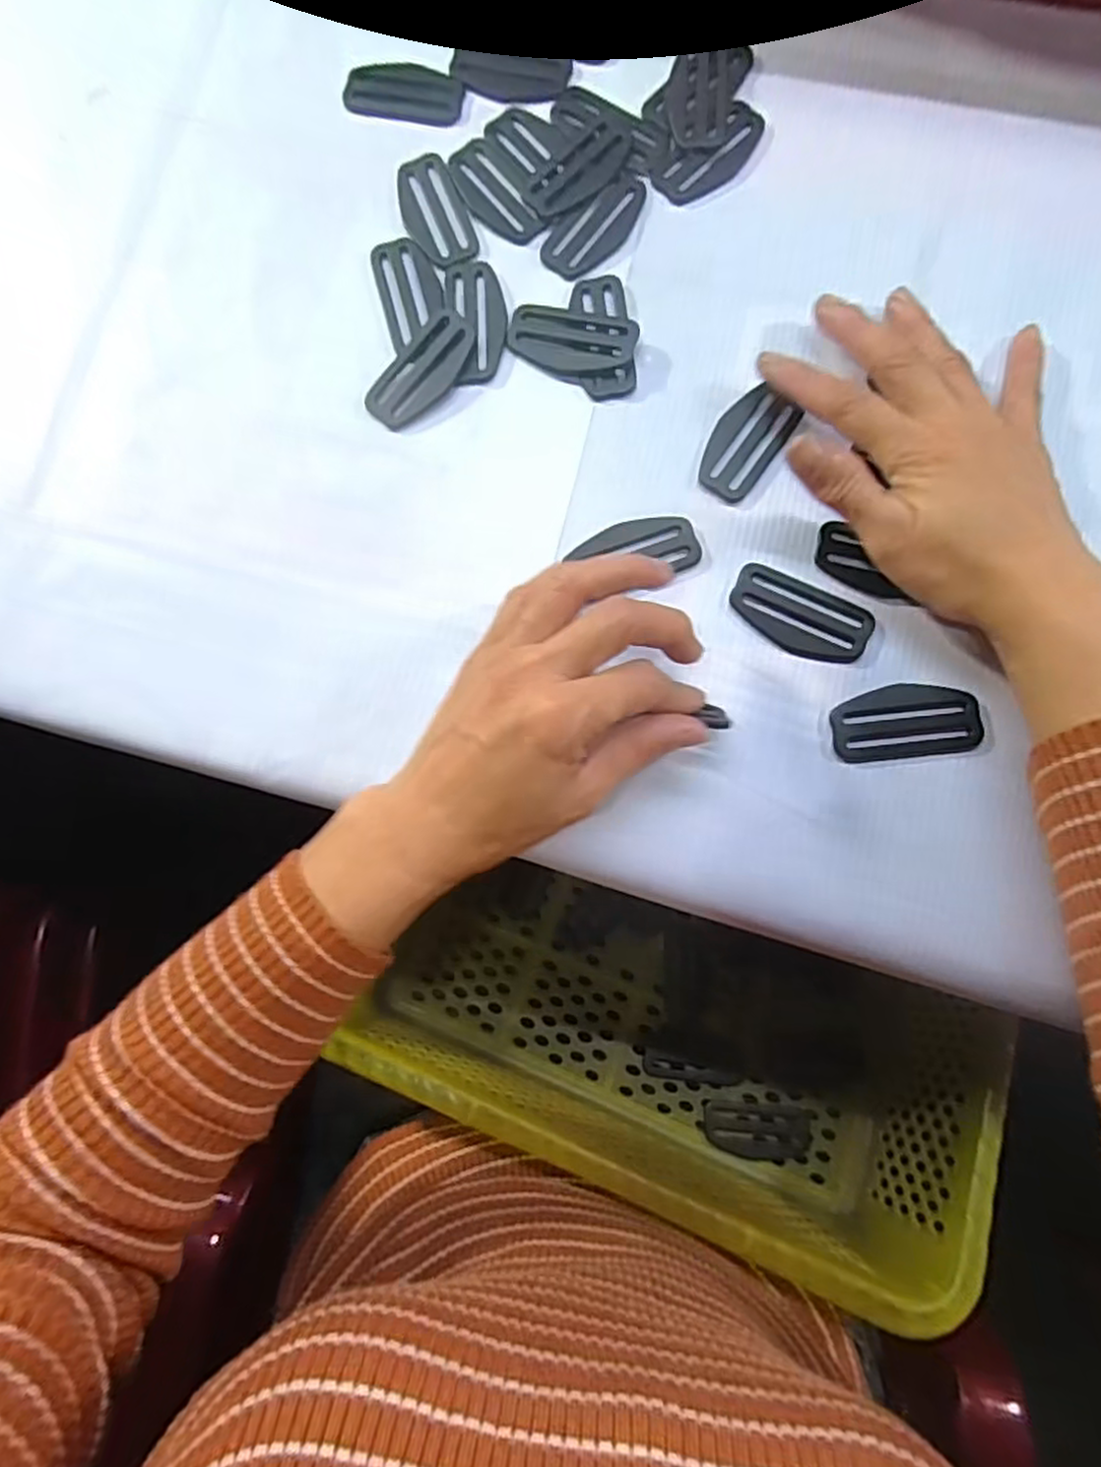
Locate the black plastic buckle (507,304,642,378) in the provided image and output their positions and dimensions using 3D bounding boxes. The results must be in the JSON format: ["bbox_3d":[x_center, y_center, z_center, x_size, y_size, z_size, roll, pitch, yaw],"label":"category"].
[{"bbox_3d":[0.010,-0.181,0.321,0.059,0.008,0.031,14,83,6],"label":"black plastic buckle"}]

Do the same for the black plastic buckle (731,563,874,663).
[{"bbox_3d":[0.106,-0.050,0.297,0.058,0.004,0.029,25,84,7],"label":"black plastic buckle"}]

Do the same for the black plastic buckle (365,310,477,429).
[{"bbox_3d":[-0.060,-0.168,0.326,0.028,0.004,0.060,39,86,8],"label":"black plastic buckle"}]

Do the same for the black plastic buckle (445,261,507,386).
[{"bbox_3d":[-0.034,-0.194,0.327,0.027,0.004,0.062,-9,81,3],"label":"black plastic buckle"}]

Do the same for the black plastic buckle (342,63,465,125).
[{"bbox_3d":[-0.072,-0.318,0.347,0.060,0.004,0.029,13,83,6],"label":"black plastic buckle"}]

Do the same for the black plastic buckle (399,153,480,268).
[{"bbox_3d":[-0.056,-0.250,0.335,0.029,0.004,0.062,-22,81,1],"label":"black plastic buckle"}]

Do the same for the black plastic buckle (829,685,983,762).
[{"bbox_3d":[0.146,-0.005,0.288,0.058,0.004,0.030,-6,81,3],"label":"black plastic buckle"}]

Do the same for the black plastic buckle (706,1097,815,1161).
[{"bbox_3d":[0.121,0.233,0.413,0.061,0.009,0.028,7,83,1],"label":"black plastic buckle"}]

